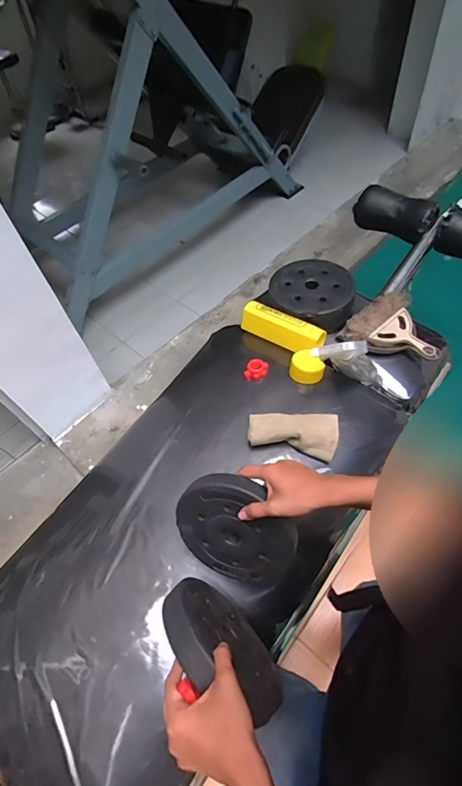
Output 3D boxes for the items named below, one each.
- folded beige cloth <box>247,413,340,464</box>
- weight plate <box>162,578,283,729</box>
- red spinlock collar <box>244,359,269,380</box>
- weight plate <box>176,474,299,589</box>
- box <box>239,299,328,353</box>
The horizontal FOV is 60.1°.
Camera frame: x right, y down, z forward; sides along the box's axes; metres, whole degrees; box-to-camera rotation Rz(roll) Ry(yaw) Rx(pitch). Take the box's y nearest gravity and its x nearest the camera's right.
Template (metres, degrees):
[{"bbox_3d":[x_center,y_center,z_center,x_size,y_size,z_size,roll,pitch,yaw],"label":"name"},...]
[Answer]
[{"bbox_3d":[0.111,0.070,0.715,0.153,0.048,0.074,7,57,9],"label":"folded beige cloth"},{"bbox_3d":[-0.008,0.306,0.494,0.171,0.159,0.027,42,94,-8],"label":"weight plate"},{"bbox_3d":[0.051,-0.049,0.810,0.046,0.028,0.040,7,57,9],"label":"red spinlock collar"},{"bbox_3d":[0.004,0.196,0.560,0.166,0.173,0.021,24,31,10],"label":"weight plate"},{"bbox_3d":[0.109,-0.138,0.859,0.183,0.050,0.054,27,62,21],"label":"box"}]

